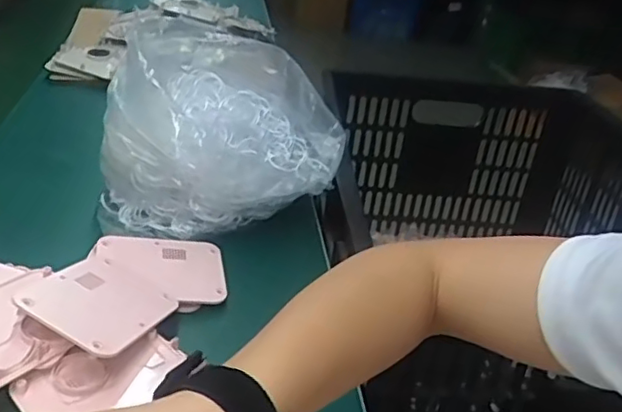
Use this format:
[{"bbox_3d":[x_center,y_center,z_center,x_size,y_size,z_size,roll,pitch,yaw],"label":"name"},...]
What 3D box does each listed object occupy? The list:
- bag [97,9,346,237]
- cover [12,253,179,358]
[{"bbox_3d":[-0.101,-0.082,0.727,0.274,0.187,0.175,1,30,-12],"label":"bag"},{"bbox_3d":[-0.179,0.082,0.532,0.096,0.008,0.123,29,16,6],"label":"cover"}]

